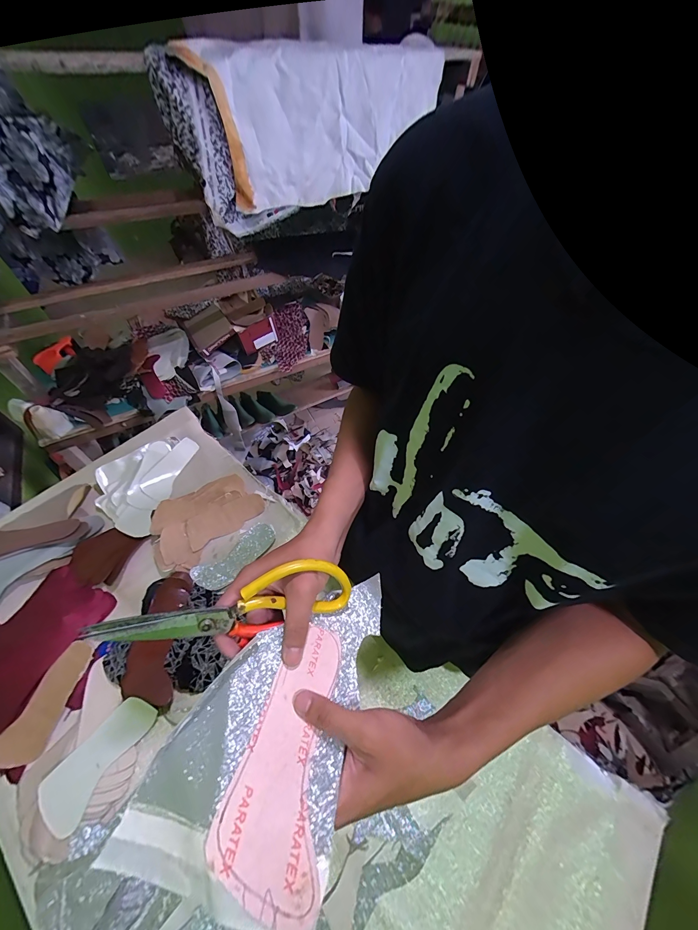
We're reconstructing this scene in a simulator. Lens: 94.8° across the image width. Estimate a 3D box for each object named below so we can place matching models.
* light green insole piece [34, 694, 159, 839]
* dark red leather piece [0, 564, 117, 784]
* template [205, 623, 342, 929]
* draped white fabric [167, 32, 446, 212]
[{"bbox_3d":[-0.361,0.421,0.462,0.068,0.010,0.155,42,63,-2],"label":"light green insole piece"},{"bbox_3d":[-0.522,0.316,0.541,0.251,0.040,0.218,38,63,22],"label":"dark red leather piece"},{"bbox_3d":[-0.047,0.204,0.240,0.068,0.012,0.161,11,34,-3],"label":"template"},{"bbox_3d":[-0.026,-0.891,0.847,0.666,0.282,0.085,-24,60,-17],"label":"draped white fabric"}]

